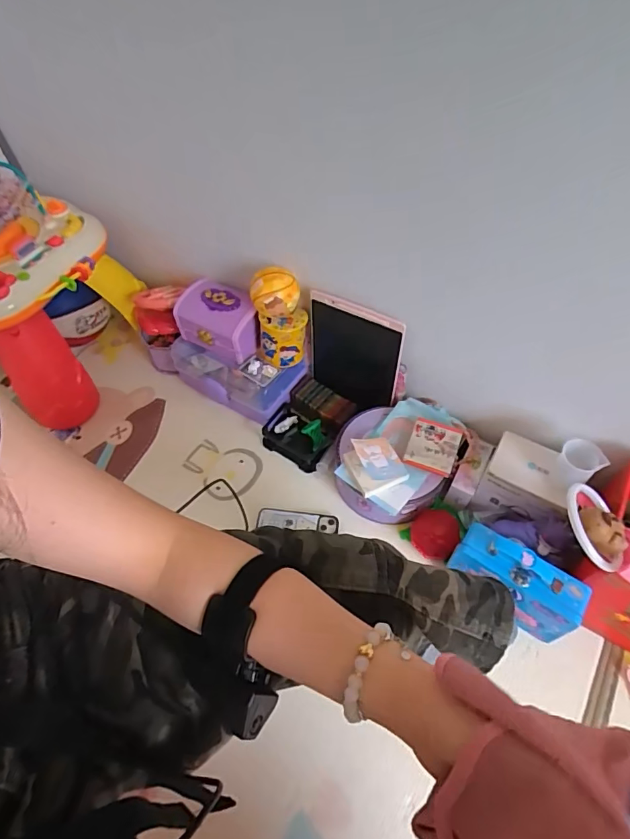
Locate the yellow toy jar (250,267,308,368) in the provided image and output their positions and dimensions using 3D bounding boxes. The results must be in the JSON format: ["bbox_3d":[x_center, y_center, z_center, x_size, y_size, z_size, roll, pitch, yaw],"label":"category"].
[{"bbox_3d":[-0.066,-0.194,0.880,0.092,0.175,0.079,-6,53,-1],"label":"yellow toy jar"}]

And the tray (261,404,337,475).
[{"bbox_3d":[-0.032,0.033,0.953,0.145,0.055,0.102,30,60,23],"label":"tray"}]

